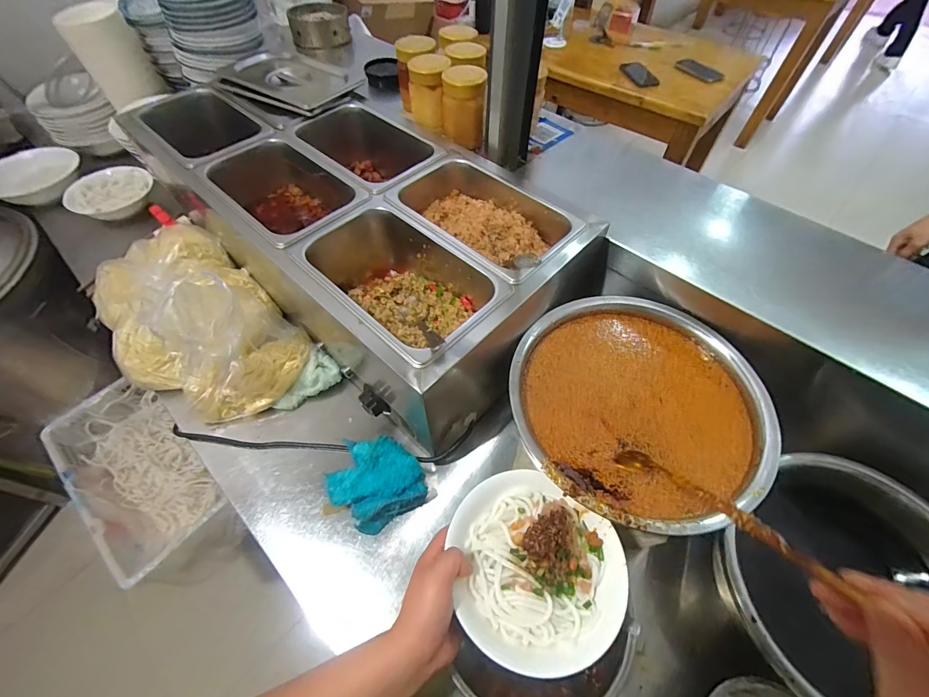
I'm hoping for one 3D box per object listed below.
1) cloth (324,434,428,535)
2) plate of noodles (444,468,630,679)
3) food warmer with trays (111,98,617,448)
[{"bbox_3d":[-0.124,0.179,0.545,0.119,0.038,0.123,-30,61,-16],"label":"cloth"},{"bbox_3d":[0.066,0.212,0.387,0.170,0.034,0.161,-1,58,2],"label":"plate of noodles"},{"bbox_3d":[-0.213,-0.241,0.693,0.819,0.184,0.368,38,66,23],"label":"food warmer with trays"}]

